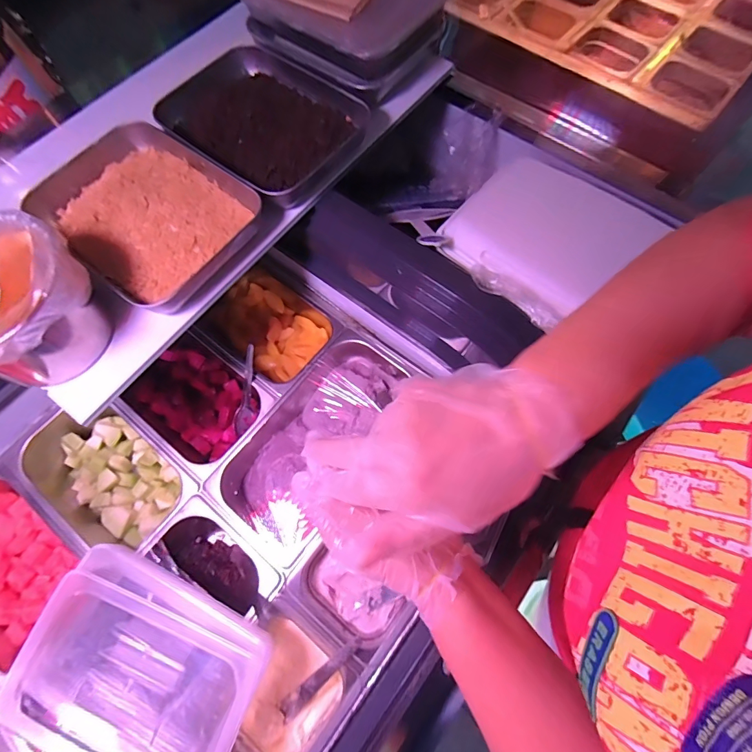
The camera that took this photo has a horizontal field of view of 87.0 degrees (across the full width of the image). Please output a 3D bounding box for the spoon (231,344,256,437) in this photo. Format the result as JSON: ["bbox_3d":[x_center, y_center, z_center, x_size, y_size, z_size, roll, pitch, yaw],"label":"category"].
[{"bbox_3d":[-0.203,0.022,0.624,0.032,0.024,0.150,19,113,8],"label":"spoon"}]

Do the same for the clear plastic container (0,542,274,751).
[{"bbox_3d":[-0.272,0.345,0.469,0.267,0.067,0.187,23,71,9],"label":"clear plastic container"}]

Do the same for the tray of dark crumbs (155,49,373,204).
[{"bbox_3d":[-0.147,-0.339,0.538,0.242,0.045,0.201,34,73,13],"label":"tray of dark crumbs"}]

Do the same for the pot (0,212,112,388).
[{"bbox_3d":[-0.375,-0.068,0.416,0.148,0.113,0.154,0,69,1],"label":"pot"}]

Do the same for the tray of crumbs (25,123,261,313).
[{"bbox_3d":[-0.290,-0.210,0.495,0.254,0.041,0.191,35,74,13],"label":"tray of crumbs"}]

